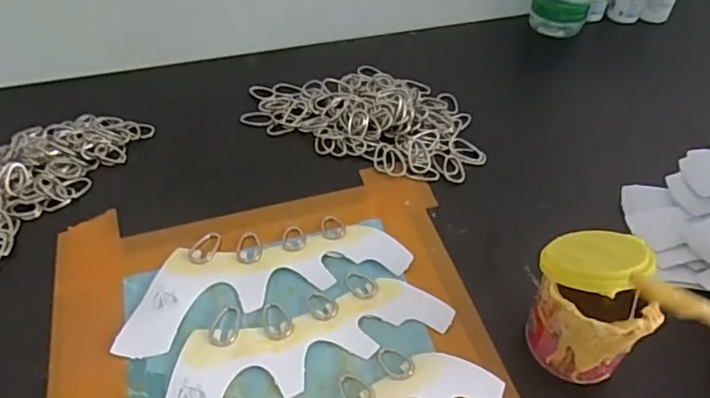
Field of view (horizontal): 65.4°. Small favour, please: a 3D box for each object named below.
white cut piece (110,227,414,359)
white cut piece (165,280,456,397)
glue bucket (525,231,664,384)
[{"bbox_3d":[-0.069,0.057,0.426,0.215,0.007,0.079,-12,48,-12],"label":"white cut piece"},{"bbox_3d":[-0.040,0.103,0.384,0.214,0.005,0.079,-20,52,-18],"label":"white cut piece"},{"bbox_3d":[0.150,0.070,0.362,0.068,0.088,0.067,0,46,0],"label":"glue bucket"}]

